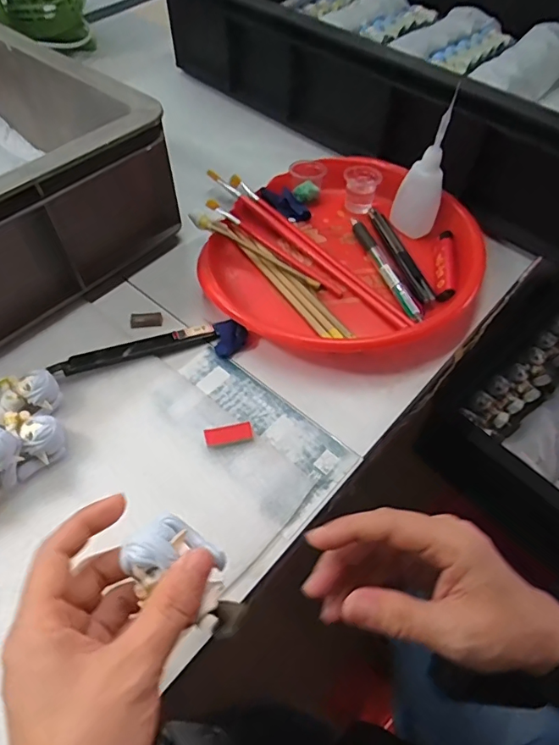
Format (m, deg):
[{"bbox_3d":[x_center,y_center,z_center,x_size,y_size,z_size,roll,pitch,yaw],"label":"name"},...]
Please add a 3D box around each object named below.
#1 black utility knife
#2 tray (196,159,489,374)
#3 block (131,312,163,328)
[{"bbox_3d":[-0.115,-0.019,0.399,0.128,0.014,0.015,-16,57,-13],"label":"black utility knife"},{"bbox_3d":[0.058,-0.103,0.450,0.235,0.040,0.230,29,59,18],"label":"tray"},{"bbox_3d":[-0.116,-0.047,0.428,0.027,0.004,0.015,-9,55,-8],"label":"block"}]

